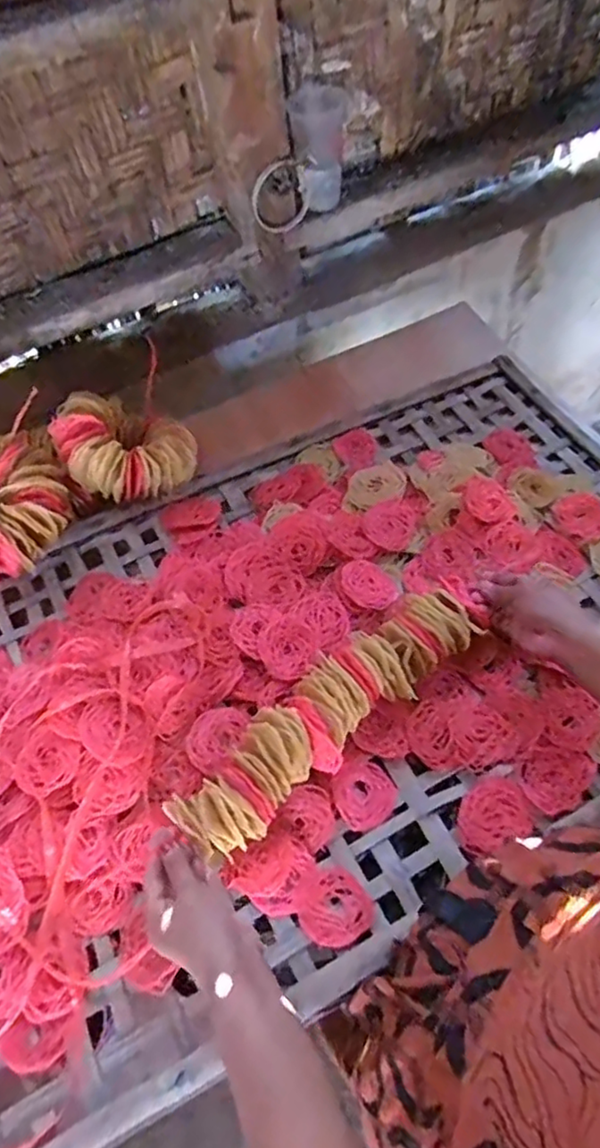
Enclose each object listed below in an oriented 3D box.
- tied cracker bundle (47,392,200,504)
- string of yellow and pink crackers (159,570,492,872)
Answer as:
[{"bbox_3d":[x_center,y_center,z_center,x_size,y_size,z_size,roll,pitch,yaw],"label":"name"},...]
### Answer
[{"bbox_3d":[-0.232,-0.168,0.809,0.157,0.096,0.163,-32,64,-15],"label":"tied cracker bundle"},{"bbox_3d":[0.038,0.131,0.607,0.362,0.060,0.084,-38,65,-14],"label":"string of yellow and pink crackers"}]

